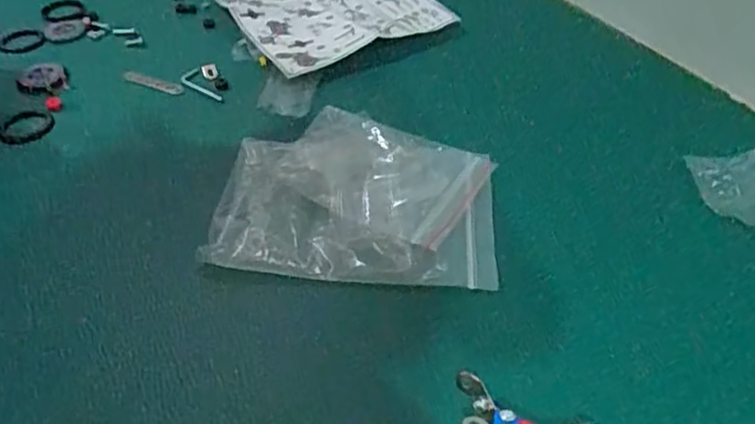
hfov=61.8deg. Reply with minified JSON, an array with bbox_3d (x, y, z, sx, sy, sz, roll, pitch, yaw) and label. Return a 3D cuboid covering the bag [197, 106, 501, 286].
[{"bbox_3d":[-0.014,-0.013,0.385,0.166,0.011,0.129,4,44,6],"label":"bag"}]

